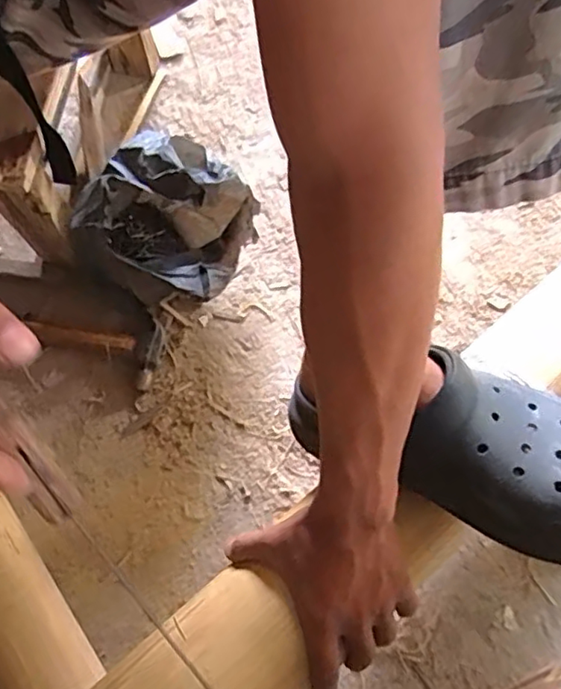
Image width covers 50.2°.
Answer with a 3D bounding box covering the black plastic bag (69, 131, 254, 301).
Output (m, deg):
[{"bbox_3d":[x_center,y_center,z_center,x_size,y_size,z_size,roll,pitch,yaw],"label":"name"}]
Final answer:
[{"bbox_3d":[-0.119,-0.121,0.631,0.159,0.175,0.141,16,74,3],"label":"black plastic bag"}]

